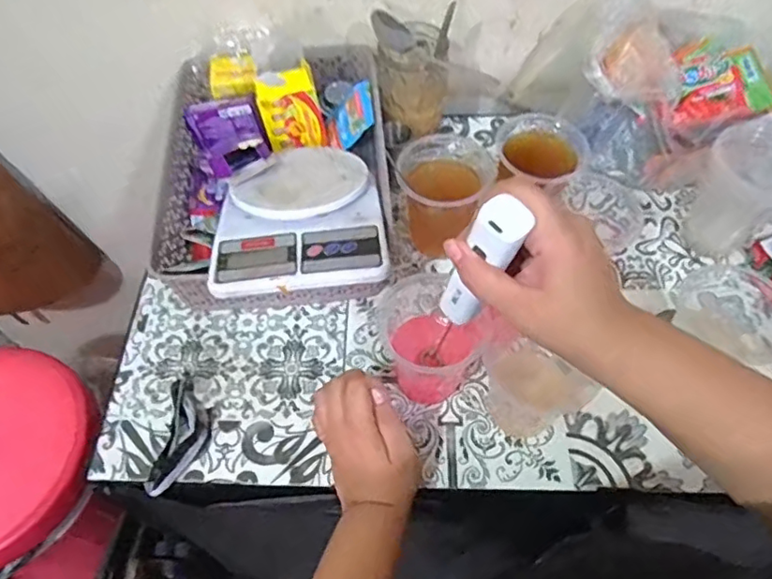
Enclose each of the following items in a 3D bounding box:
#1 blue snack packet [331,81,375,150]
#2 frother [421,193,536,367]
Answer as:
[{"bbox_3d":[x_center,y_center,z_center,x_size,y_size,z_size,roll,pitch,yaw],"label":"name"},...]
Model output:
[{"bbox_3d":[-0.036,-0.197,0.655,0.058,0.006,0.071,-37,49,26],"label":"blue snack packet"},{"bbox_3d":[0.054,0.006,0.416,0.039,0.224,0.031,-22,71,-11],"label":"frother"}]

